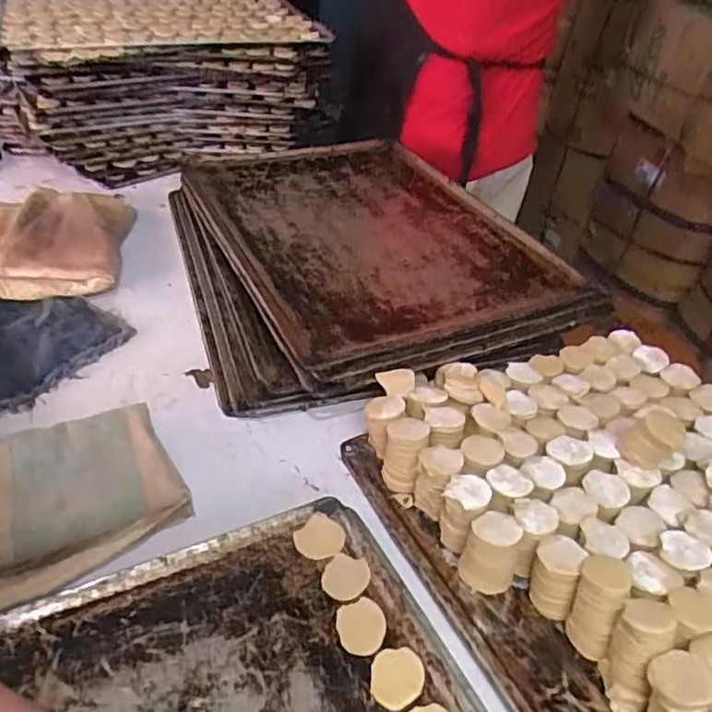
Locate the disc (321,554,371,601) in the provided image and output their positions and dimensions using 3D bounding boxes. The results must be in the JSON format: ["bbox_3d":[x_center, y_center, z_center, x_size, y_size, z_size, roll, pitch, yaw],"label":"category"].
[{"bbox_3d":[-0.006,0.143,0.396,0.029,0.004,0.030,4,38,-3],"label":"disc"}]

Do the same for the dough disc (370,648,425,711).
[{"bbox_3d":[0.023,0.183,0.347,0.029,0.004,0.032,6,38,-1],"label":"dough disc"}]

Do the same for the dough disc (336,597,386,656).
[{"bbox_3d":[0.003,0.163,0.371,0.029,0.004,0.033,1,38,-7],"label":"dough disc"}]

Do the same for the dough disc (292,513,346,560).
[{"bbox_3d":[-0.024,0.124,0.417,0.030,0.004,0.033,4,38,-3],"label":"dough disc"}]

